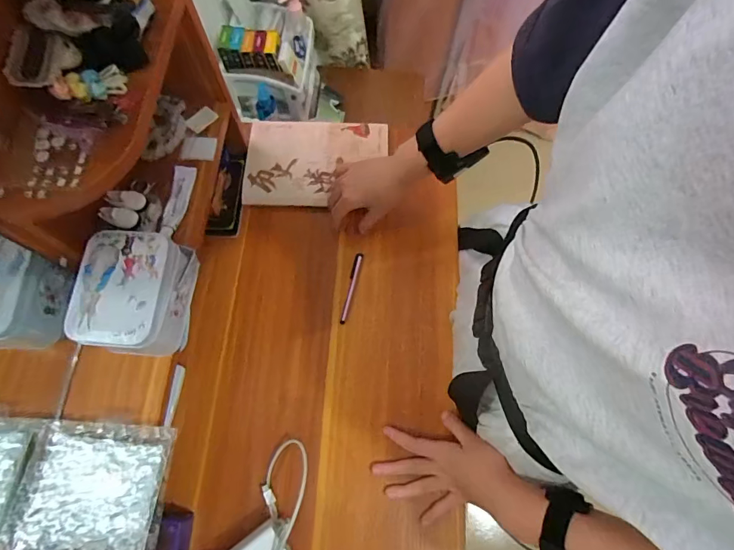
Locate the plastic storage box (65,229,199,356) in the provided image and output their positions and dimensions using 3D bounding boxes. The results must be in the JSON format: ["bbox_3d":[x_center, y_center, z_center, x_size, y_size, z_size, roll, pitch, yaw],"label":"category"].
[{"bbox_3d":[-0.223,0.018,0.394,0.084,0.066,0.112,6,67,2],"label":"plastic storage box"}]

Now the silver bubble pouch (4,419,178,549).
[{"bbox_3d":[-0.232,0.185,0.351,0.111,0.019,0.109,3,67,1],"label":"silver bubble pouch"}]

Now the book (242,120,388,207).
[{"bbox_3d":[-0.075,-0.171,0.617,0.207,0.016,0.145,1,67,0],"label":"book"}]

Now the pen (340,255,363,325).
[{"bbox_3d":[-0.022,0.017,0.556,0.011,0.007,0.100,13,68,5],"label":"pen"}]

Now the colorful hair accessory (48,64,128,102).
[{"bbox_3d":[-0.230,-0.157,0.339,0.055,0.013,0.026,-25,70,-11],"label":"colorful hair accessory"}]

